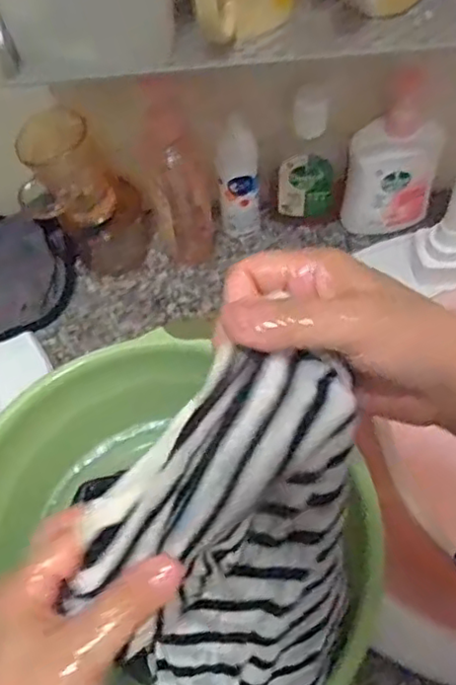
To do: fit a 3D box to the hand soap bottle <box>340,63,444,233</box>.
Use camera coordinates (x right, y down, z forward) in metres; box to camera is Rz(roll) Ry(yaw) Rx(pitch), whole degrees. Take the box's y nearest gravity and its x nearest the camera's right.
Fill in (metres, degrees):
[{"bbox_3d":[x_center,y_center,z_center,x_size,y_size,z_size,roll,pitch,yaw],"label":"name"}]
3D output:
[{"bbox_3d":[0.167,-0.182,0.638,0.089,0.177,0.039,1,62,5],"label":"hand soap bottle"}]

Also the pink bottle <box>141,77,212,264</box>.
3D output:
[{"bbox_3d":[-0.050,-0.163,0.647,0.051,0.207,0.056,-13,62,-3],"label":"pink bottle"}]

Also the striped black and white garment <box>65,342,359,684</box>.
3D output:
[{"bbox_3d":[0.003,0.124,0.331,0.121,0.261,0.077,4,35,6],"label":"striped black and white garment"}]

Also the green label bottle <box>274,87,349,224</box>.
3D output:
[{"bbox_3d":[0.089,-0.184,0.672,0.069,0.167,0.033,11,63,10],"label":"green label bottle"}]

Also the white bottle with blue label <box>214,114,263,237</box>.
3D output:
[{"bbox_3d":[0.012,-0.169,0.682,0.043,0.159,0.037,-4,62,2],"label":"white bottle with blue label"}]

